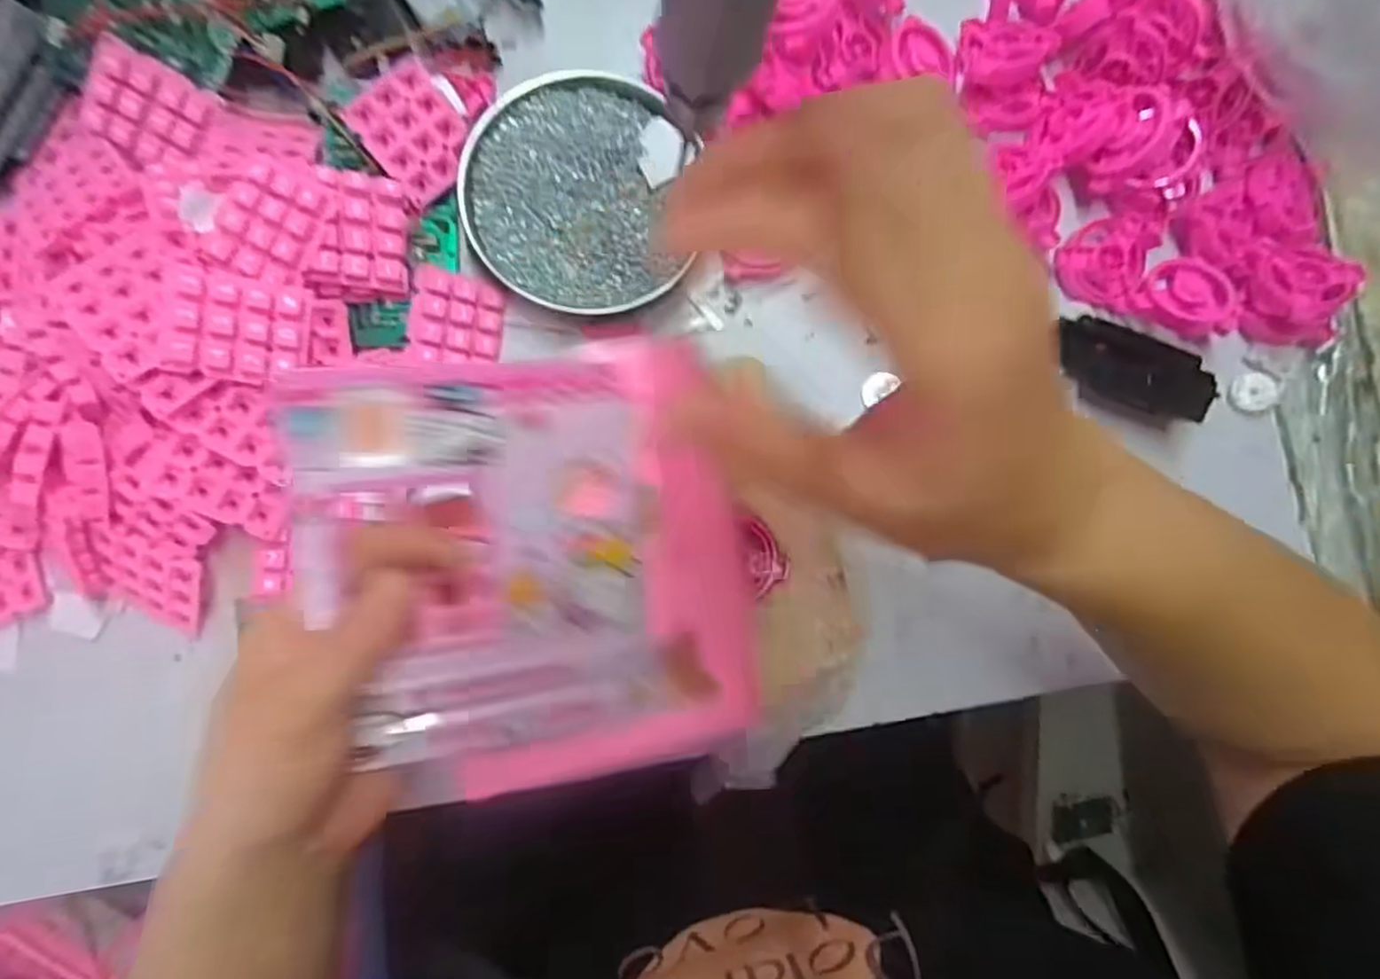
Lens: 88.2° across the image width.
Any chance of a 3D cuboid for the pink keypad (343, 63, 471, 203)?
[{"bbox_3d":[-0.146,-0.189,0.379,0.052,0.005,0.056,-44,108,-9],"label":"pink keypad"}]

